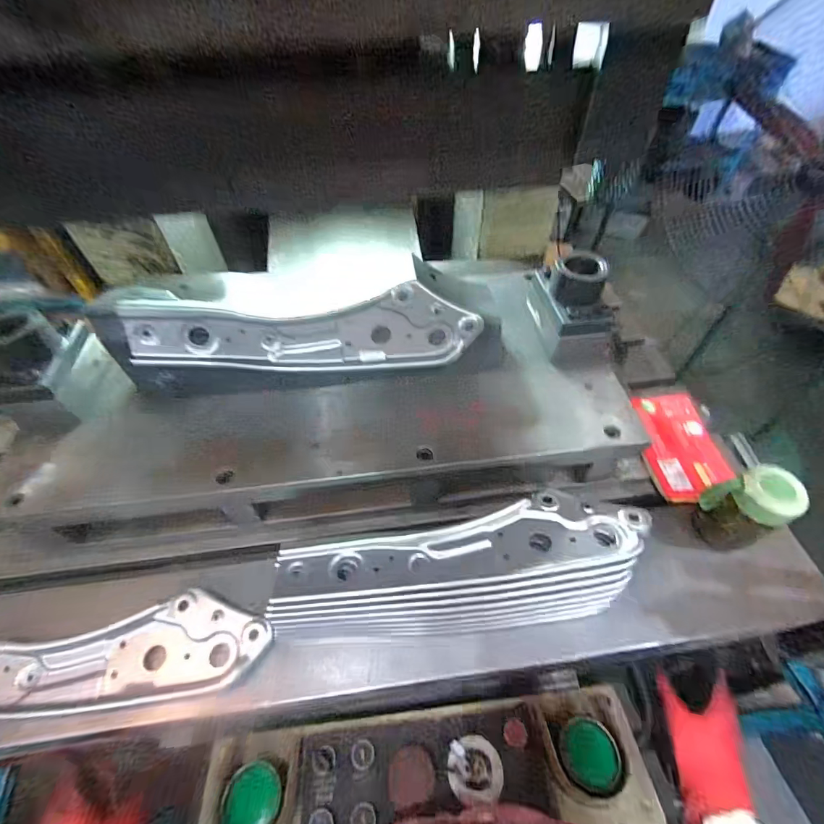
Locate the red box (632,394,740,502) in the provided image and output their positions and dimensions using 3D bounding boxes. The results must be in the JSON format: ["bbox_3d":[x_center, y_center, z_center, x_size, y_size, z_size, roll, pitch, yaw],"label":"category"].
[{"bbox_3d":[0.430,0.053,0.647,0.117,0.019,0.203,3,51,4],"label":"red box"}]

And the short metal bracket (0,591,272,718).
[{"bbox_3d":[-0.387,0.294,0.479,0.436,0.039,0.106,-6,51,-4],"label":"short metal bracket"}]

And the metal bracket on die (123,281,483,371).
[{"bbox_3d":[-0.127,-0.096,0.525,0.424,0.109,0.039,-5,51,-3],"label":"metal bracket on die"}]

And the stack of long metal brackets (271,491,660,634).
[{"bbox_3d":[0.057,0.190,0.493,0.445,0.086,0.129,-6,51,-3],"label":"stack of long metal brackets"}]

